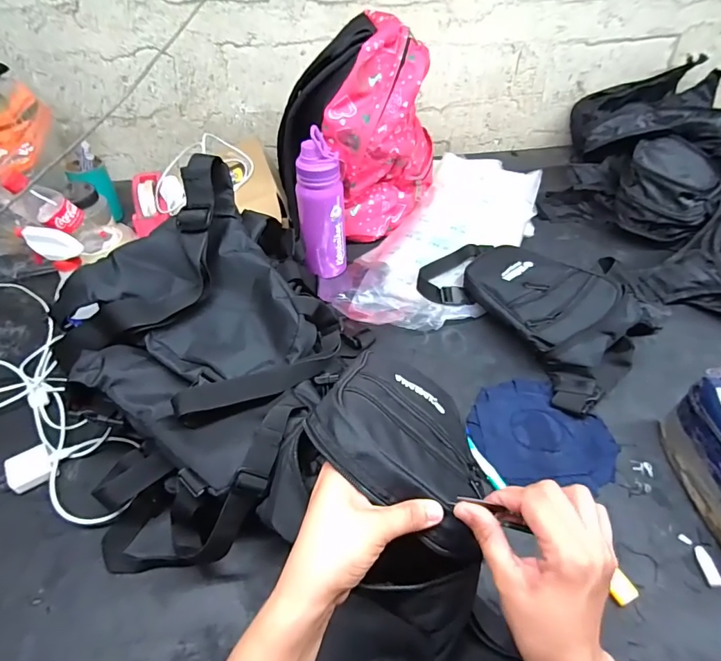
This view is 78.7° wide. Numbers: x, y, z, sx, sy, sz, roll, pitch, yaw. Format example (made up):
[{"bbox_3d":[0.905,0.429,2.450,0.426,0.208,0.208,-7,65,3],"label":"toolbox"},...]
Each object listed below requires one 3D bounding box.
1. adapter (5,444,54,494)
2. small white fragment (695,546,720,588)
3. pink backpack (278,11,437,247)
[{"bbox_3d":[-0.396,0.166,0.529,0.047,0.020,0.047,-23,49,-22],"label":"adapter"},{"bbox_3d":[0.361,0.245,0.458,0.012,0.012,0.040,6,44,6],"label":"small white fragment"},{"bbox_3d":[0.012,-0.356,0.810,0.276,0.326,0.193,-27,50,-25],"label":"pink backpack"}]

